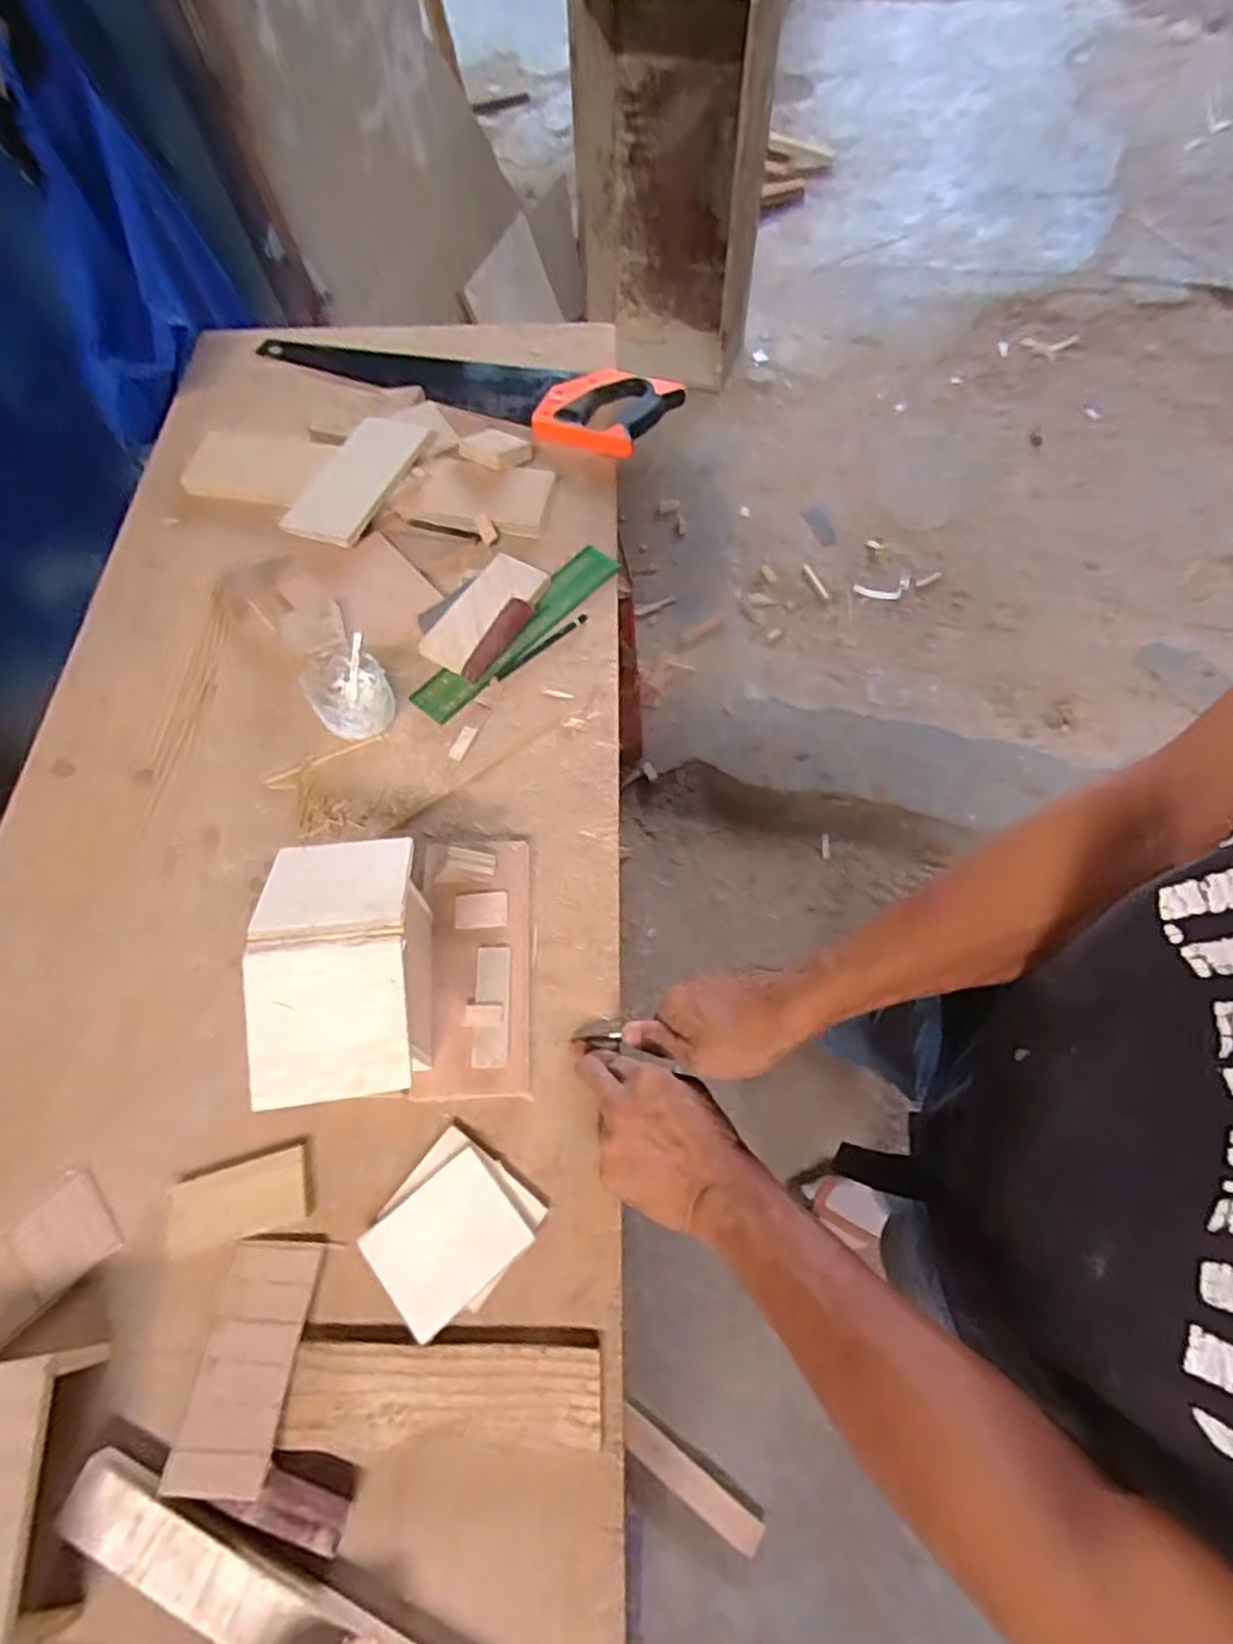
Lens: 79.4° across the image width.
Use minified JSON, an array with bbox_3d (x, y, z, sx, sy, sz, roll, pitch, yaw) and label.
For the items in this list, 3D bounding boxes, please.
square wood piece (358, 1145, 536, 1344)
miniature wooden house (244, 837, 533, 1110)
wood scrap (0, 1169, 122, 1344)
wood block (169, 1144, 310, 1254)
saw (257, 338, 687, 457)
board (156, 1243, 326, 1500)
[{"bbox_3d":[-0.109,0.270,0.480,0.088,0.010,0.073,-37,67,-15],"label":"square wood piece"},{"bbox_3d":[-0.141,0.078,0.500,0.147,0.138,0.206,-6,63,0],"label":"miniature wooden house"},{"bbox_3d":[-0.382,0.288,0.485,0.101,0.004,0.060,-42,68,-17],"label":"wood scrap"},{"bbox_3d":[-0.251,0.252,0.494,0.089,0.005,0.044,-17,63,-6],"label":"wood block"},{"bbox_3d":[-0.187,-0.531,0.894,0.519,0.026,0.125,19,65,13],"label":"saw"},{"bbox_3d":[-0.222,0.325,0.449,0.056,0.004,0.123,5,53,-2],"label":"board"}]

